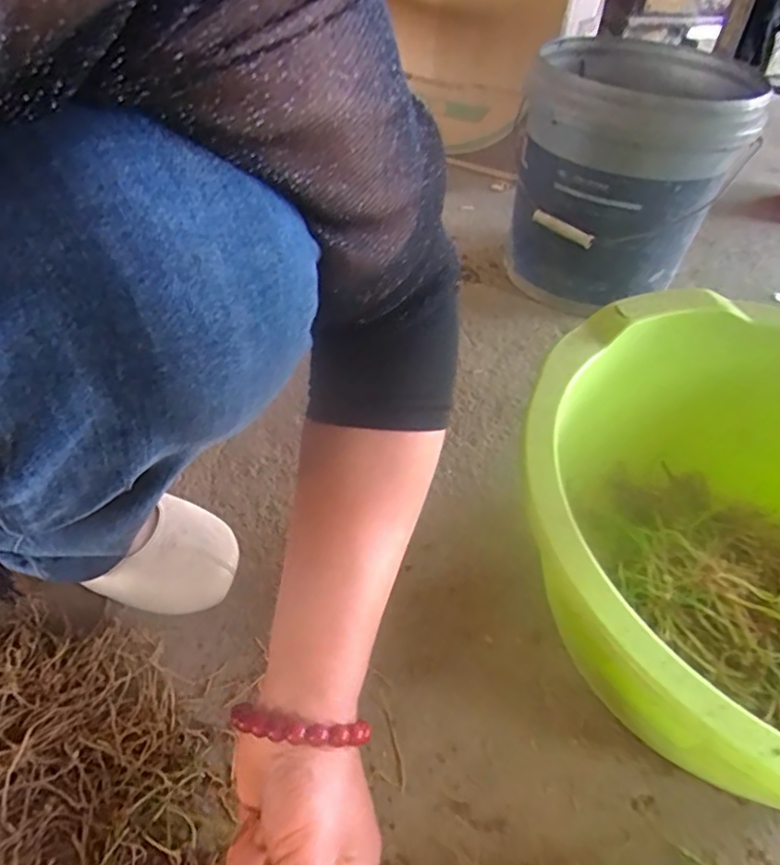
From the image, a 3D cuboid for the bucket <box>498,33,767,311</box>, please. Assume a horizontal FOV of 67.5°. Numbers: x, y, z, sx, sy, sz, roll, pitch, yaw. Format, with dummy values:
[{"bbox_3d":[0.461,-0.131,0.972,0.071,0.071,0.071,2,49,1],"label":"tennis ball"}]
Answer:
[{"bbox_3d":[0.299,-0.321,0.759,0.230,0.265,0.280,24,48,19],"label":"bucket"}]

